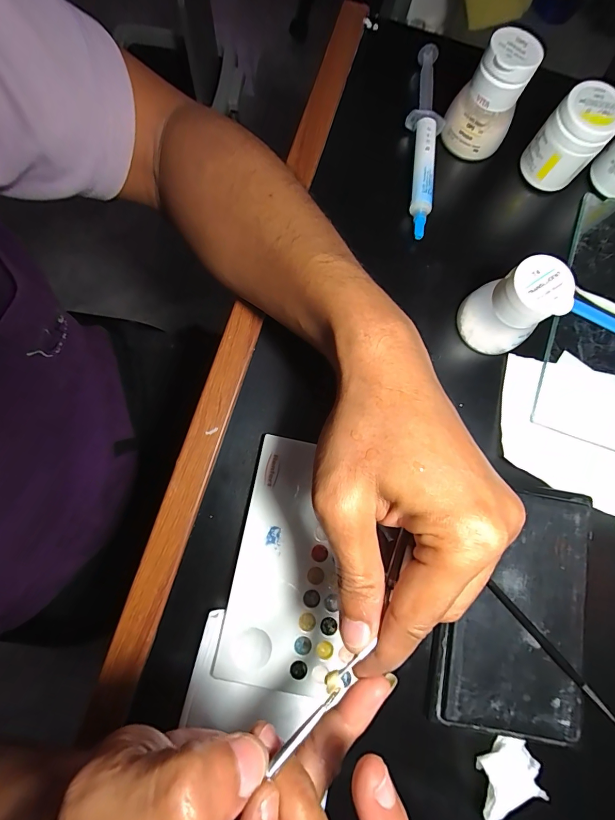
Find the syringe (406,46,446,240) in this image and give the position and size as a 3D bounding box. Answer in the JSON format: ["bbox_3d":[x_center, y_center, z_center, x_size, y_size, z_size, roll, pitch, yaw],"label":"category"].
[{"bbox_3d":[0.091,-0.214,0.291,0.027,0.025,0.160,10,77,1],"label":"syringe"}]

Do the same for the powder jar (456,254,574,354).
[{"bbox_3d":[0.134,-0.068,0.246,0.047,0.061,0.039,17,79,2],"label":"powder jar"}]

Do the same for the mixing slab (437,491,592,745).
[{"bbox_3d":[0.135,0.126,0.237,0.084,0.010,0.148,12,78,1],"label":"mixing slab"}]

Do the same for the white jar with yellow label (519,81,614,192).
[{"bbox_3d":[0.189,-0.194,0.272,0.043,0.063,0.035,39,79,7],"label":"white jar with yellow label"}]

